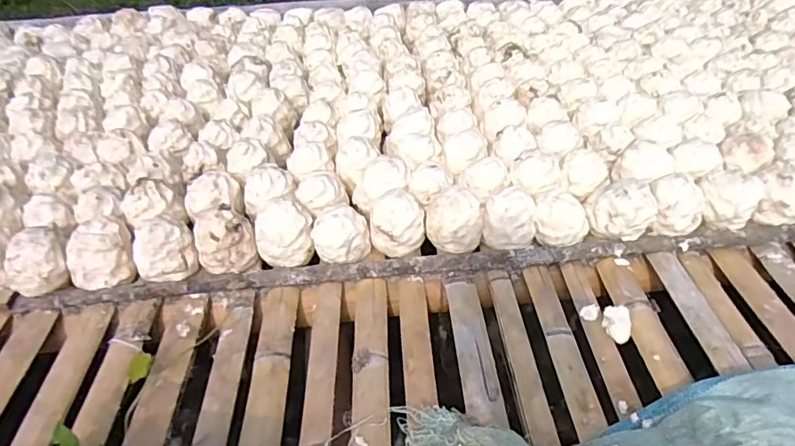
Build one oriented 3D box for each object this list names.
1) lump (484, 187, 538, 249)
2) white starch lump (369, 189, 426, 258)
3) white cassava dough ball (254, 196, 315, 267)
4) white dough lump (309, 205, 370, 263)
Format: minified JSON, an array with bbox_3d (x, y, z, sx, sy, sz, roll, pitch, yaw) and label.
[{"bbox_3d":[0.172,-0.006,0.830,0.077,0.072,0.077,6,42,9],"label":"lump"},{"bbox_3d":[0.001,-0.008,0.825,0.081,0.088,0.081,-1,42,1],"label":"white starch lump"},{"bbox_3d":[-0.173,0.014,0.811,0.091,0.087,0.082,-14,43,-14],"label":"white cassava dough ball"},{"bbox_3d":[-0.083,0.019,0.807,0.086,0.080,0.067,-10,42,-9],"label":"white dough lump"}]

